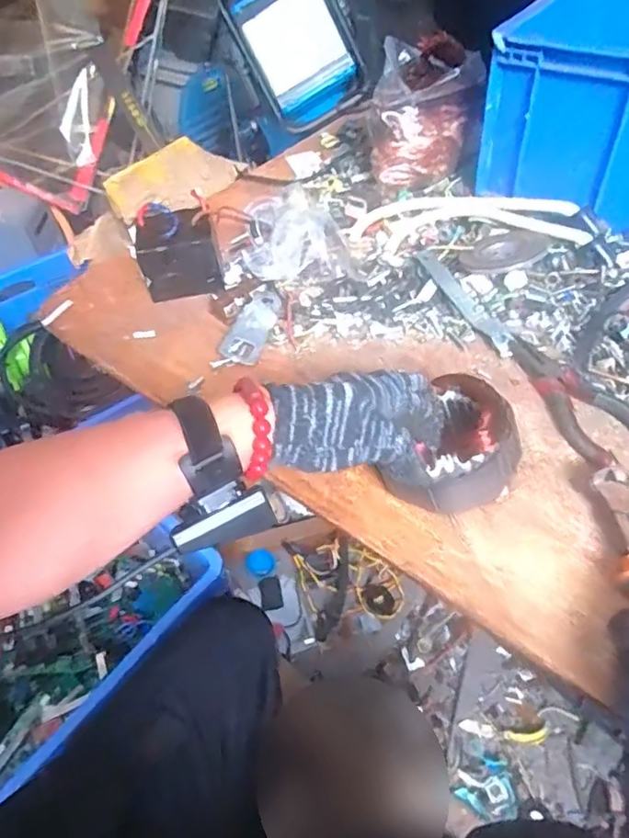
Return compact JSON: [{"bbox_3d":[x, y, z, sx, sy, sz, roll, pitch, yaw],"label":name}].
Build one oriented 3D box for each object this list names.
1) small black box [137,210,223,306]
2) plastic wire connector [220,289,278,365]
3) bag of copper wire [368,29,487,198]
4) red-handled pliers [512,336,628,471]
[{"bbox_3d":[-0.151,-0.184,0.646,0.084,0.073,0.066,-9,49,-3],"label":"small black box"},{"bbox_3d":[-0.066,-0.096,0.608,0.041,0.018,0.100,9,50,13],"label":"plastic wire connector"},{"bbox_3d":[0.135,-0.371,0.690,0.124,0.154,0.110,7,50,11],"label":"bag of copper wire"},{"bbox_3d":[0.229,-0.025,0.503,0.070,0.015,0.145,-16,49,-9],"label":"red-handled pliers"}]

